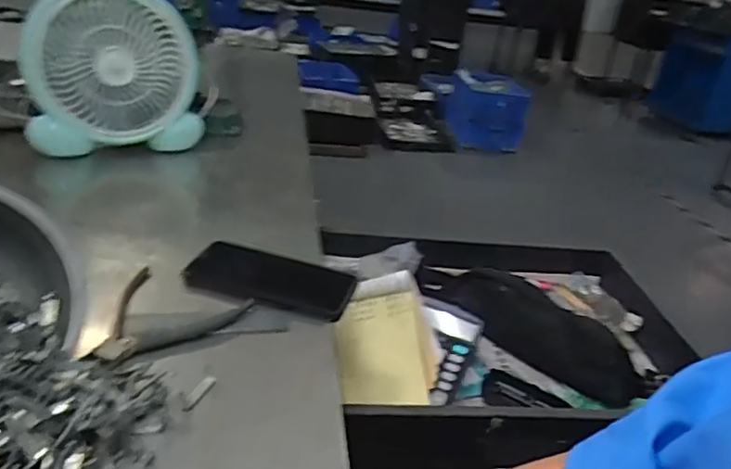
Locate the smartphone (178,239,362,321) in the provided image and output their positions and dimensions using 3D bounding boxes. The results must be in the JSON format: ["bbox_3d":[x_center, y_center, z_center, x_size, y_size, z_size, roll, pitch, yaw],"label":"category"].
[{"bbox_3d":[-0.094,0.043,0.578,0.165,0.014,0.077,12,29,10],"label":"smartphone"}]

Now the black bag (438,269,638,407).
[{"bbox_3d":[0.234,0.130,0.789,0.109,0.045,0.277,-20,40,-42],"label":"black bag"}]

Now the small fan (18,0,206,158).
[{"bbox_3d":[-0.343,-0.225,0.791,0.219,0.248,0.072,-7,32,-27],"label":"small fan"}]

